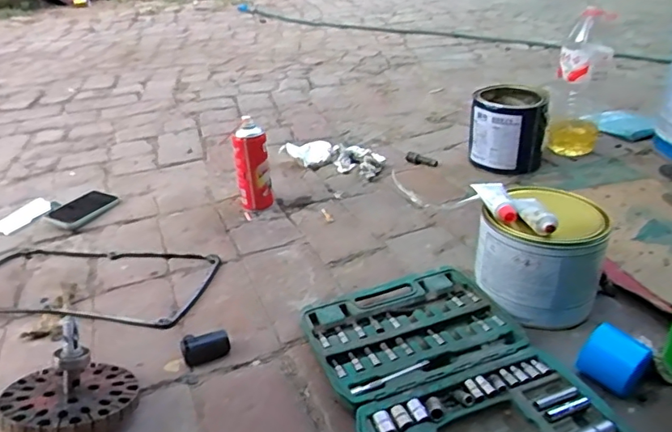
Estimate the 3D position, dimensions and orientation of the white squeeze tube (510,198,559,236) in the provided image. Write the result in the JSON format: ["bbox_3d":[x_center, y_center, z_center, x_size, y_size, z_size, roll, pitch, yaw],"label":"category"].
[{"bbox_3d":[0.250,-0.006,0.670,0.029,0.027,0.091,-5,29,-4],"label":"white squeeze tube"}]

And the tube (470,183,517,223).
[{"bbox_3d":[0.216,-0.025,0.713,0.036,0.019,0.107,-4,29,-2],"label":"tube"}]

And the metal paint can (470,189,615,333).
[{"bbox_3d":[0.273,0.051,0.702,0.132,0.117,0.146,-25,36,-34],"label":"metal paint can"}]

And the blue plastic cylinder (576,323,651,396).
[{"bbox_3d":[0.314,0.160,0.602,0.045,0.052,0.063,-21,34,-30],"label":"blue plastic cylinder"}]

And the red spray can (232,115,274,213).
[{"bbox_3d":[-0.161,-0.088,1.022,0.066,0.172,0.070,-9,29,-10],"label":"red spray can"}]

